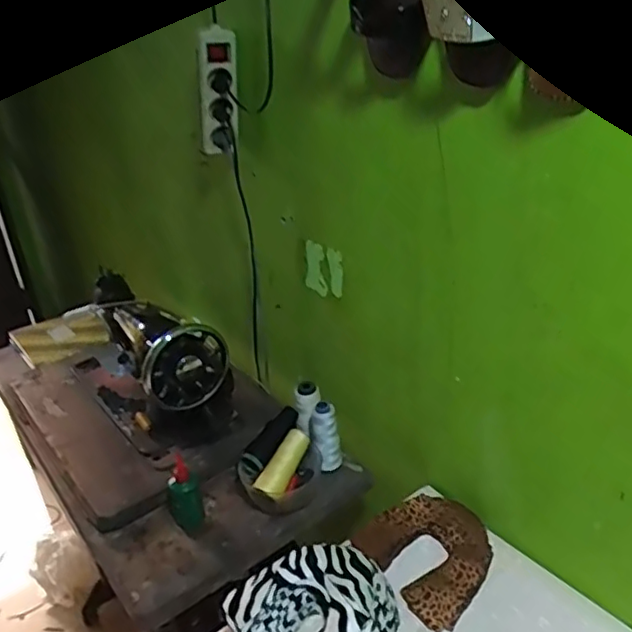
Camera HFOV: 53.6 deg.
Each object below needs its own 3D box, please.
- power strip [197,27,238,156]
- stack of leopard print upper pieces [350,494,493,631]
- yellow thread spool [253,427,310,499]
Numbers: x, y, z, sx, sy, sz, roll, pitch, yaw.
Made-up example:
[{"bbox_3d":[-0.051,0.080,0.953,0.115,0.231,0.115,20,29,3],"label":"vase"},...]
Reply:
[{"bbox_3d":[-0.143,-0.319,0.917,0.049,0.205,0.039,-17,50,-22],"label":"power strip"},{"bbox_3d":[0.150,0.300,0.810,0.153,0.037,0.163,-23,32,-31],"label":"stack of leopard print upper pieces"},{"bbox_3d":[-0.045,0.216,0.921,0.036,0.034,0.112,12,50,30],"label":"yellow thread spool"}]

